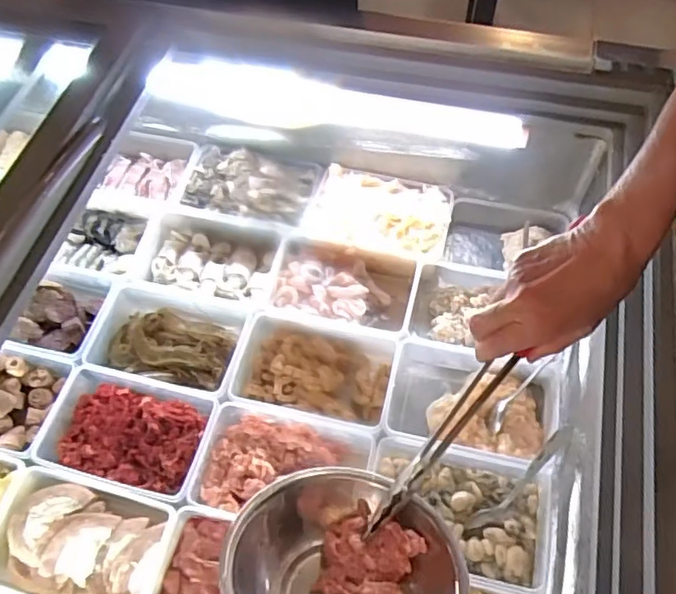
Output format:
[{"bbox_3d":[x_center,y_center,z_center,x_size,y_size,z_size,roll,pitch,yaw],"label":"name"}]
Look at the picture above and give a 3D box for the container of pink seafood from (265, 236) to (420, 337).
[{"bbox_3d":[0.003,0.001,0.792,0.189,0.082,0.125,10,62,8],"label":"container of pink seafood"}]

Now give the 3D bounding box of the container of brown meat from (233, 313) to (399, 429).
[{"bbox_3d":[-0.032,0.093,0.717,0.189,0.071,0.123,8,62,7],"label":"container of brown meat"}]

